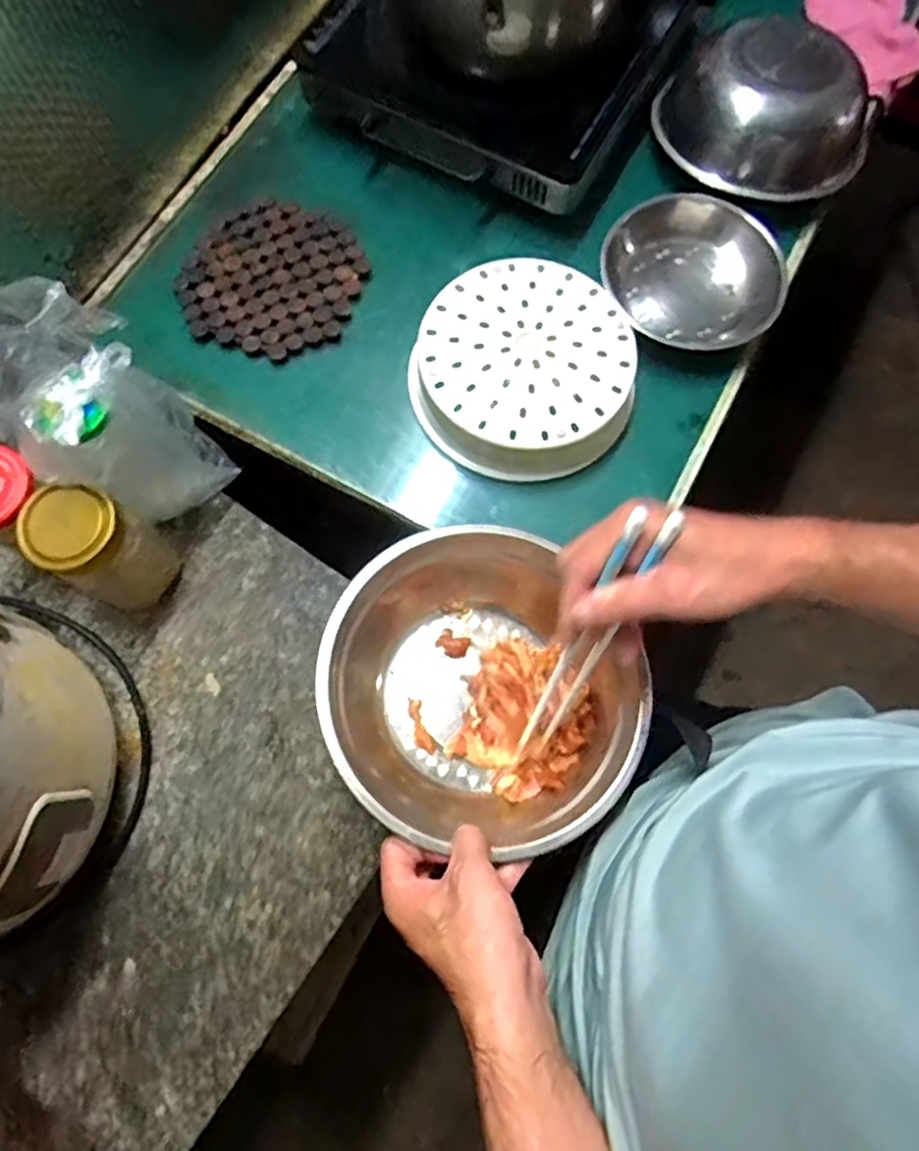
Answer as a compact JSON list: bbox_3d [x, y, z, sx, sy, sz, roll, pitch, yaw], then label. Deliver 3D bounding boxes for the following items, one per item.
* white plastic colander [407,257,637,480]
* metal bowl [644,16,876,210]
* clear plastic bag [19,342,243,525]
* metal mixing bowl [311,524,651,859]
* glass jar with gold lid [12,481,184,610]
[{"bbox_3d":[0.055,-0.186,0.623,0.188,0.059,0.188,1,74,-2],"label":"white plastic colander"},{"bbox_3d":[0.300,-0.470,0.689,0.187,0.090,0.196,1,74,-2],"label":"metal bowl"},{"bbox_3d":[-0.251,-0.101,0.538,0.068,0.161,0.117,34,76,8],"label":"clear plastic bag"},{"bbox_3d":[0.011,0.085,0.520,0.210,0.091,0.230,-30,77,-10],"label":"metal mixing bowl"},{"bbox_3d":[-0.279,-0.021,0.544,0.061,0.124,0.065,1,74,-2],"label":"glass jar with gold lid"}]

